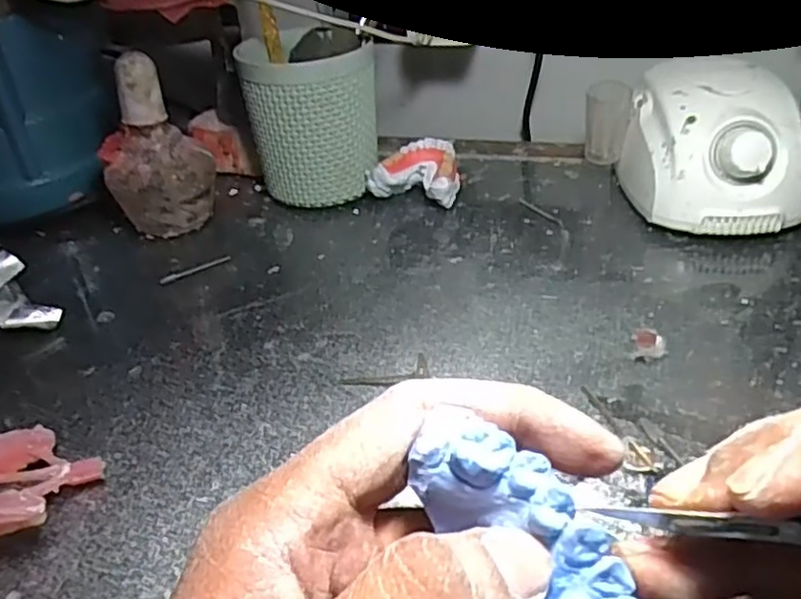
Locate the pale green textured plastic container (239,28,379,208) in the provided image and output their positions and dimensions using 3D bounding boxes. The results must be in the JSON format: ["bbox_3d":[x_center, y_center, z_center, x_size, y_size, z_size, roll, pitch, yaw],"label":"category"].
[{"bbox_3d":[-0.064,-0.131,0.513,0.092,0.116,0.080,-8,35,-5],"label":"pale green textured plastic container"}]

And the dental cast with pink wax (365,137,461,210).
[{"bbox_3d":[0.014,-0.093,0.520,0.065,0.034,0.053,10,37,20],"label":"dental cast with pink wax"}]

